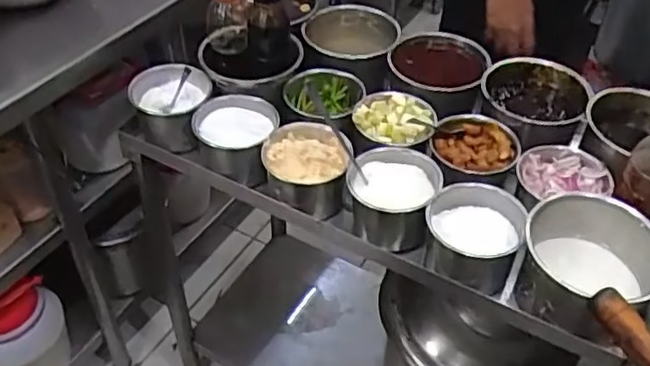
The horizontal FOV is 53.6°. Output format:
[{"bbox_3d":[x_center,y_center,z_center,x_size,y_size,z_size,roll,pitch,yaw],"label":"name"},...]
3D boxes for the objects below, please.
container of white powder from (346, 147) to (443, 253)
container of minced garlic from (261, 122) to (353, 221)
[{"bbox_3d":[0.089,0.020,0.866,0.118,0.085,0.117,12,46,11],"label":"container of white powder"},{"bbox_3d":[-0.024,-0.009,0.908,0.117,0.102,0.119,1,45,-1],"label":"container of minced garlic"}]

